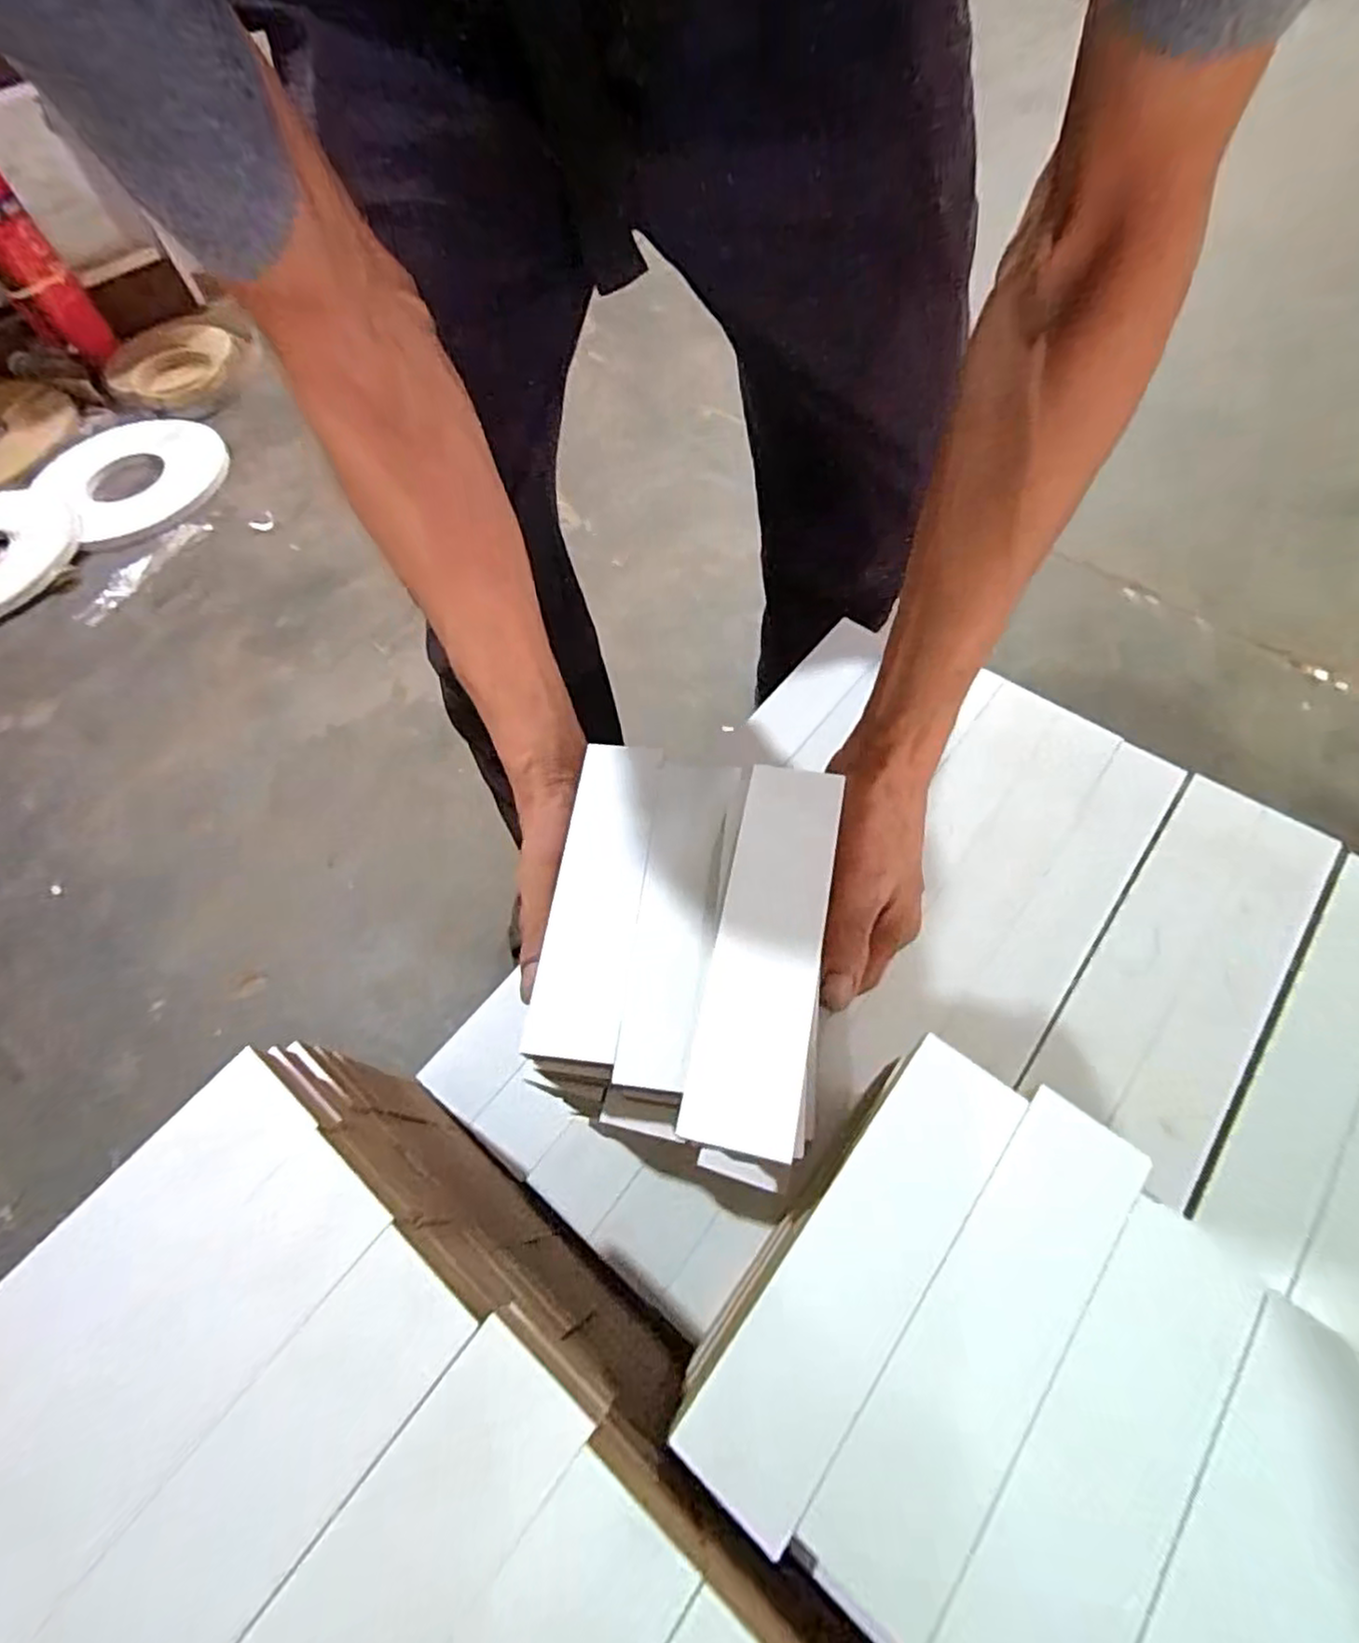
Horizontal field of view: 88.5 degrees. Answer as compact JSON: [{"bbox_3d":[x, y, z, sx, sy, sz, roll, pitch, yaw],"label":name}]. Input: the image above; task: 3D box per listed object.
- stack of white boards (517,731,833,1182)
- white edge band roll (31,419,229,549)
[{"bbox_3d":[-0.001,0.050,0.305,0.118,0.080,0.168,7,62,8],"label":"stack of white boards"},{"bbox_3d":[-1.102,-0.675,1.384,0.350,0.031,0.371,-1,61,-6],"label":"white edge band roll"}]

